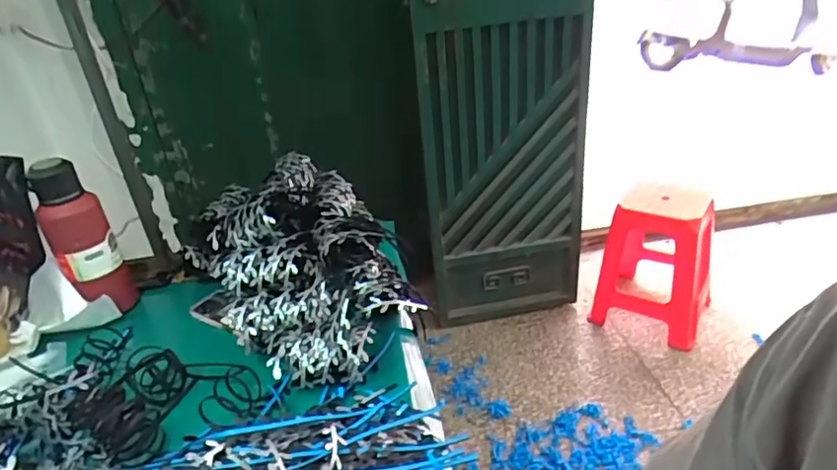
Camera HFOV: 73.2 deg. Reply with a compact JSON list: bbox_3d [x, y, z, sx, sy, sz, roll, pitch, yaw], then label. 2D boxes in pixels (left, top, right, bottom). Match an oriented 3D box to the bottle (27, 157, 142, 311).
[{"bbox_3d":[-0.589,0.010,0.988,0.098,0.278,0.081,-26,36,-32],"label":"bottle"}]

